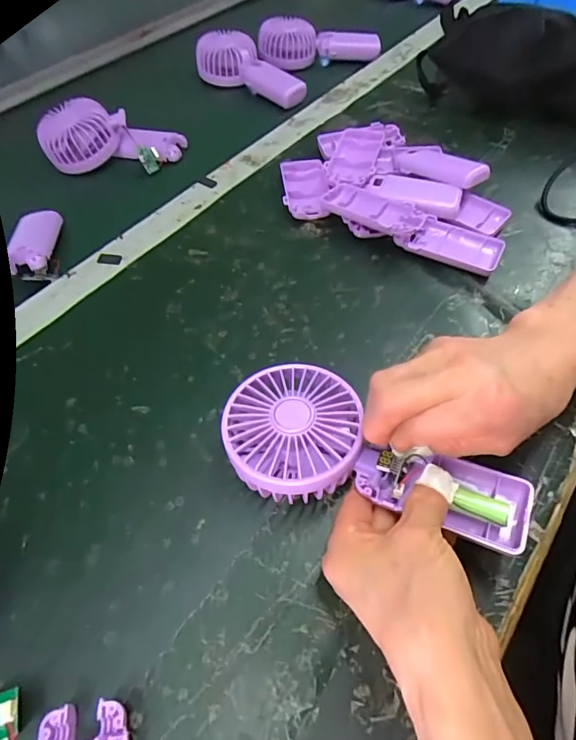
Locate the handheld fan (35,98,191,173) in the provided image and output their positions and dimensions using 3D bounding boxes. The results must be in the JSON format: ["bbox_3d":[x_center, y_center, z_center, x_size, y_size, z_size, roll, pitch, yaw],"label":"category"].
[{"bbox_3d":[-0.211,-0.277,0.548,0.159,0.058,0.065,0,54,-12],"label":"handheld fan"}]

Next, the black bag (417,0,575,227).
[{"bbox_3d":[0.311,-0.307,0.489,0.209,0.090,0.300,-17,56,-9],"label":"black bag"}]

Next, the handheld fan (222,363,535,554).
[{"bbox_3d":[0.048,0.050,0.269,0.179,0.032,0.088,19,58,10],"label":"handheld fan"}]

